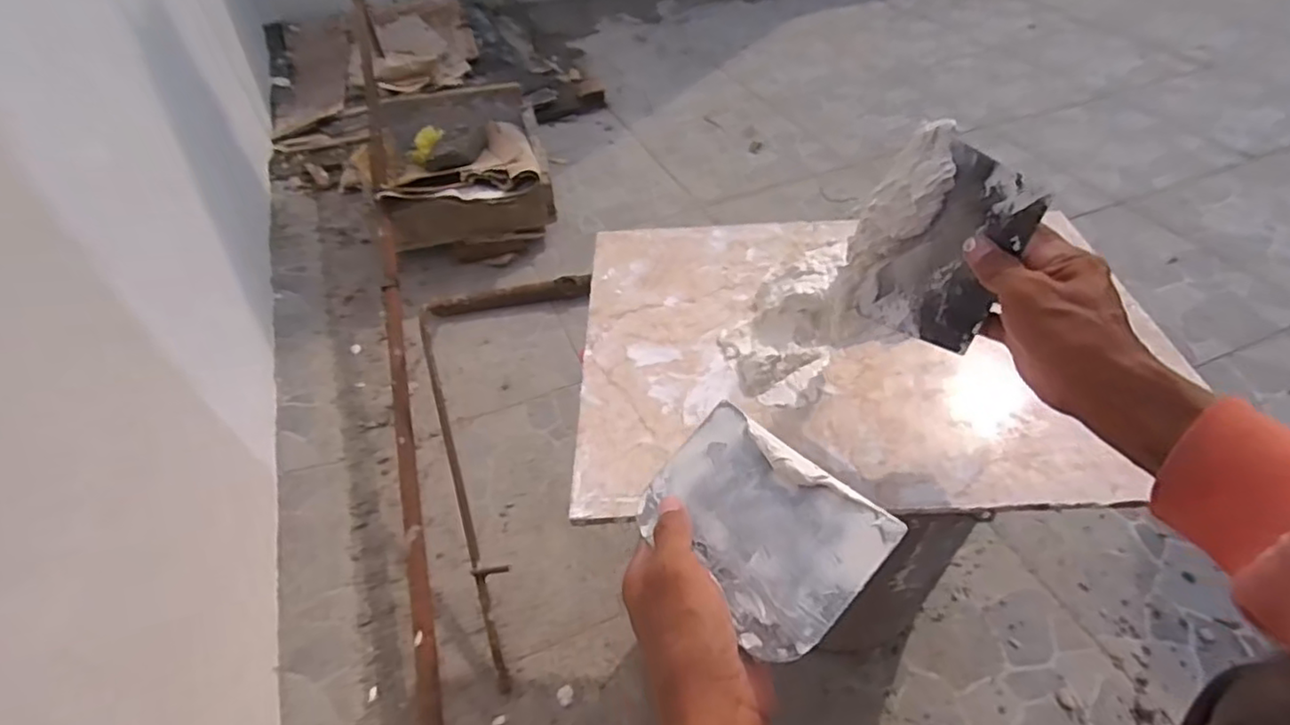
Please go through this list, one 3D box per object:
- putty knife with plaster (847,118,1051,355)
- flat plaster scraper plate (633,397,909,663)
[{"bbox_3d":[0.195,-0.081,0.441,0.099,0.133,0.017,28,39,21],"label":"putty knife with plaster"},{"bbox_3d":[0.057,0.084,0.358,0.089,0.007,0.141,-47,39,-6],"label":"flat plaster scraper plate"}]

